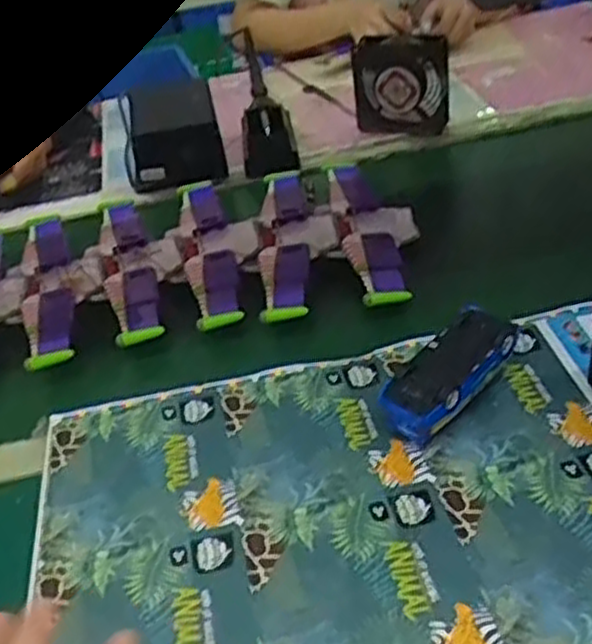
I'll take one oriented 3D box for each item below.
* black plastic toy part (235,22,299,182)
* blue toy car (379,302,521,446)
[{"bbox_3d":[-0.048,-0.303,1.044,0.070,0.051,0.253,-10,65,-2],"label":"black plastic toy part"},{"bbox_3d":[0.121,0.042,0.601,0.056,0.046,0.129,23,46,35],"label":"blue toy car"}]

